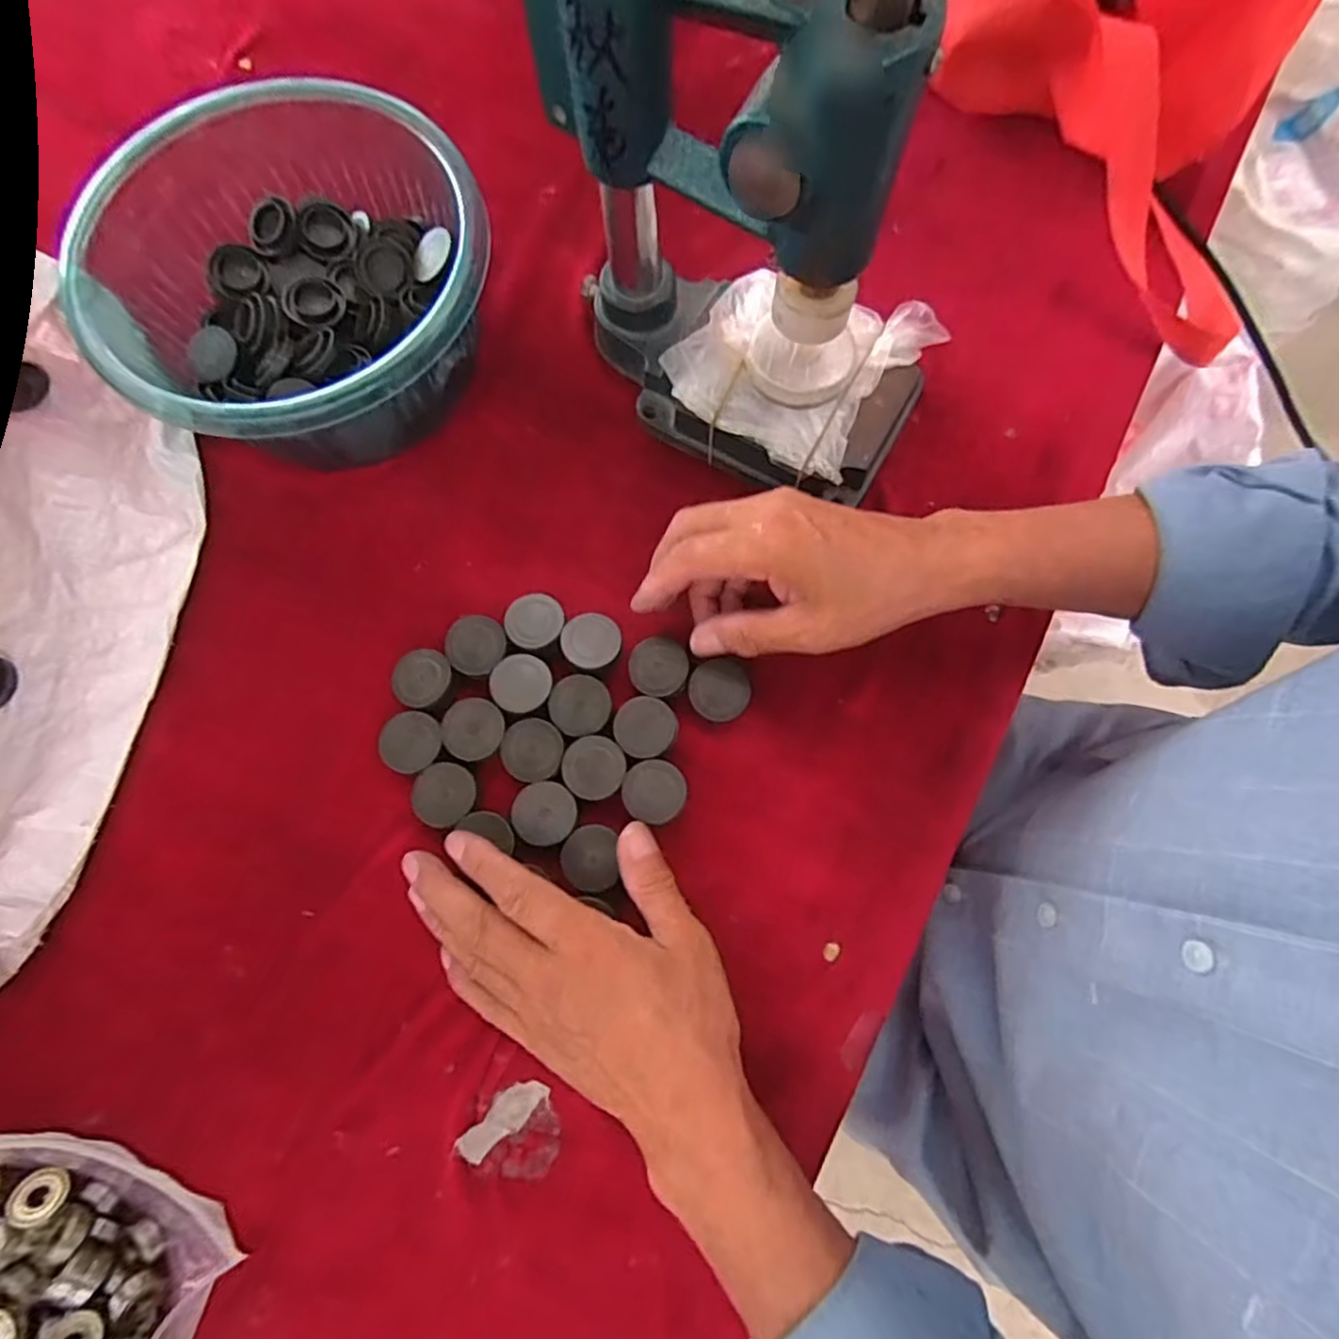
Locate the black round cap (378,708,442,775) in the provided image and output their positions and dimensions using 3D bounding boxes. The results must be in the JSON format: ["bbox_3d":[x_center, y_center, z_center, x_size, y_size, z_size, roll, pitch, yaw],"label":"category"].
[{"bbox_3d":[-0.136,0.040,0.364,0.030,0.022,0.031,0,76,1],"label":"black round cap"}]

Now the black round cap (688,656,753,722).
[{"bbox_3d":[0.027,0.011,0.360,0.032,0.007,0.031,0,76,1],"label":"black round cap"}]

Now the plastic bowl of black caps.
[{"bbox_3d":[-0.205,-0.211,0.389,0.196,0.087,0.203,0,76,1],"label":"plastic bowl of black caps"}]

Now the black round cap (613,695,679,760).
[{"bbox_3d":[-0.013,0.031,0.360,0.032,0.005,0.032,0,76,1],"label":"black round cap"}]

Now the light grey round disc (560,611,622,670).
[{"bbox_3d":[-0.042,-0.014,0.377,0.032,0.019,0.030,0,76,1],"label":"light grey round disc"}]

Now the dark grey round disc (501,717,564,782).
[{"bbox_3d":[-0.072,0.042,0.357,0.031,0.005,0.032,0,76,1],"label":"dark grey round disc"}]

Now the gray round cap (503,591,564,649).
[{"bbox_3d":[-0.074,-0.025,0.380,0.030,0.020,0.031,0,76,1],"label":"gray round cap"}]

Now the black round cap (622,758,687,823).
[{"bbox_3d":[-0.008,0.063,0.350,0.032,0.010,0.031,0,76,1],"label":"black round cap"}]

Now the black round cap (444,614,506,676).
[{"bbox_3d":[-0.105,-0.012,0.375,0.031,0.020,0.032,0,76,1],"label":"black round cap"}]

